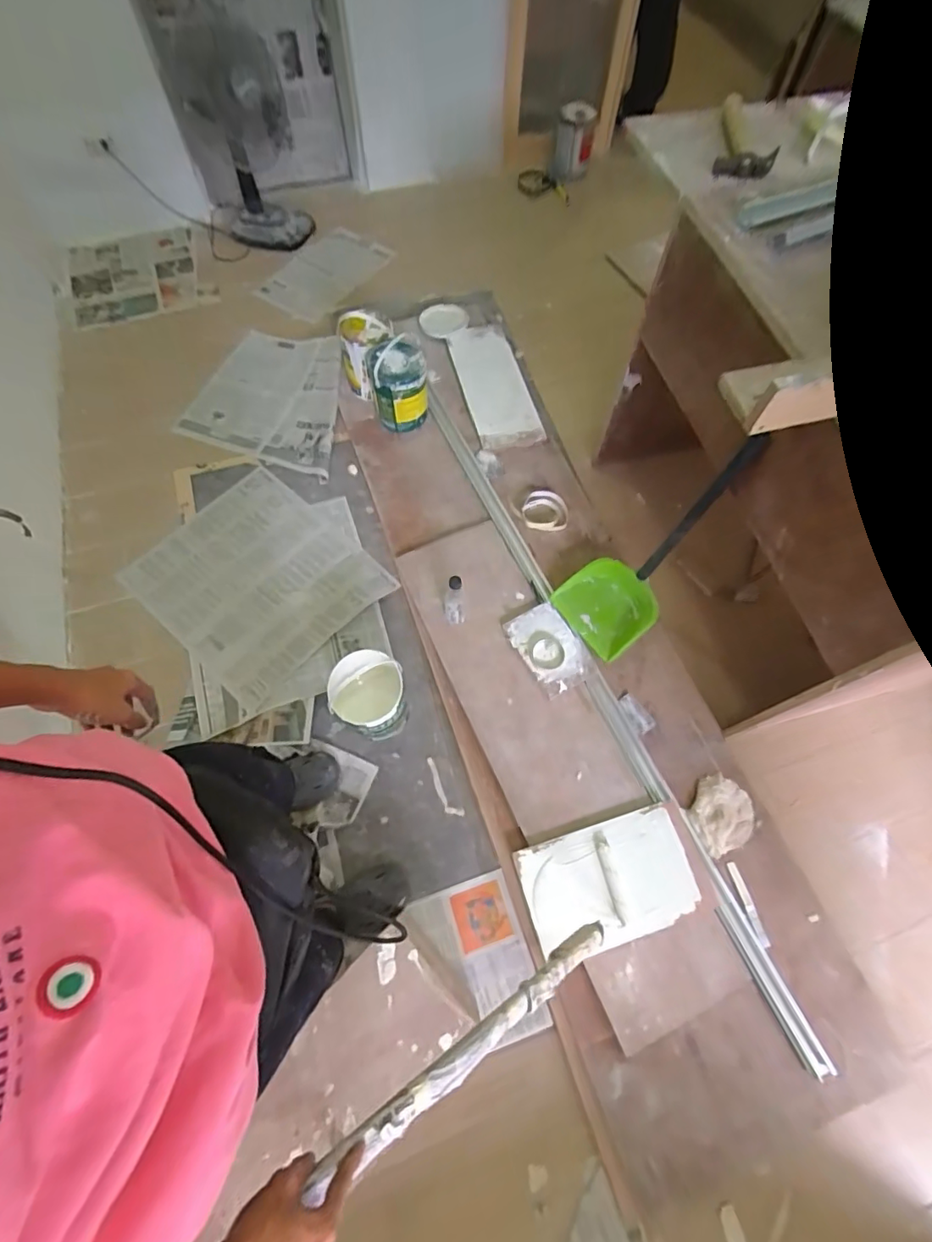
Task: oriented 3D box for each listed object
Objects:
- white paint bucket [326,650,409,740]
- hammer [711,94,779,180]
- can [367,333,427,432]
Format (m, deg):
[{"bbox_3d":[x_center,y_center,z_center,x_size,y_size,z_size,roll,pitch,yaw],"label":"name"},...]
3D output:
[{"bbox_3d":[-0.231,0.185,1.256,0.155,0.257,0.157,0,66,-1],"label":"white paint bucket"},{"bbox_3d":[0.595,-1.036,1.110,0.108,0.040,0.293,14,67,7],"label":"hammer"},{"bbox_3d":[-0.205,-0.729,1.660,0.170,0.239,0.196,-10,66,-6],"label":"can"}]

